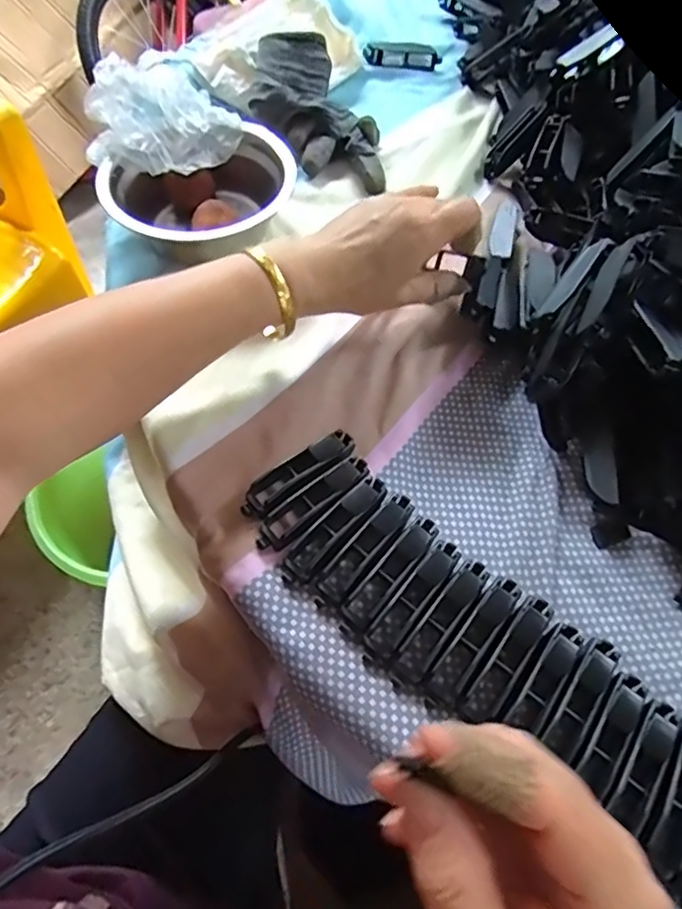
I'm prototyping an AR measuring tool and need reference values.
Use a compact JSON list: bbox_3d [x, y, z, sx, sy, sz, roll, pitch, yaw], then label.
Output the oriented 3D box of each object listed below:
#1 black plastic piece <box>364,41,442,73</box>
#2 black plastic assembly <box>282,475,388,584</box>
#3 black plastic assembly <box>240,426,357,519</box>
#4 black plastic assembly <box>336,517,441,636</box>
[{"bbox_3d":[0.061,-0.398,0.584,0.076,0.014,0.033,0,60,-2],"label":"black plastic piece"},{"bbox_3d":[-0.002,0.041,0.325,0.021,0.015,0.075,41,66,20],"label":"black plastic assembly"},{"bbox_3d":[-0.023,0.010,0.338,0.074,0.015,0.022,-33,66,-19],"label":"black plastic assembly"},{"bbox_3d":[0.026,0.064,0.316,0.018,0.017,0.077,38,65,18],"label":"black plastic assembly"}]

